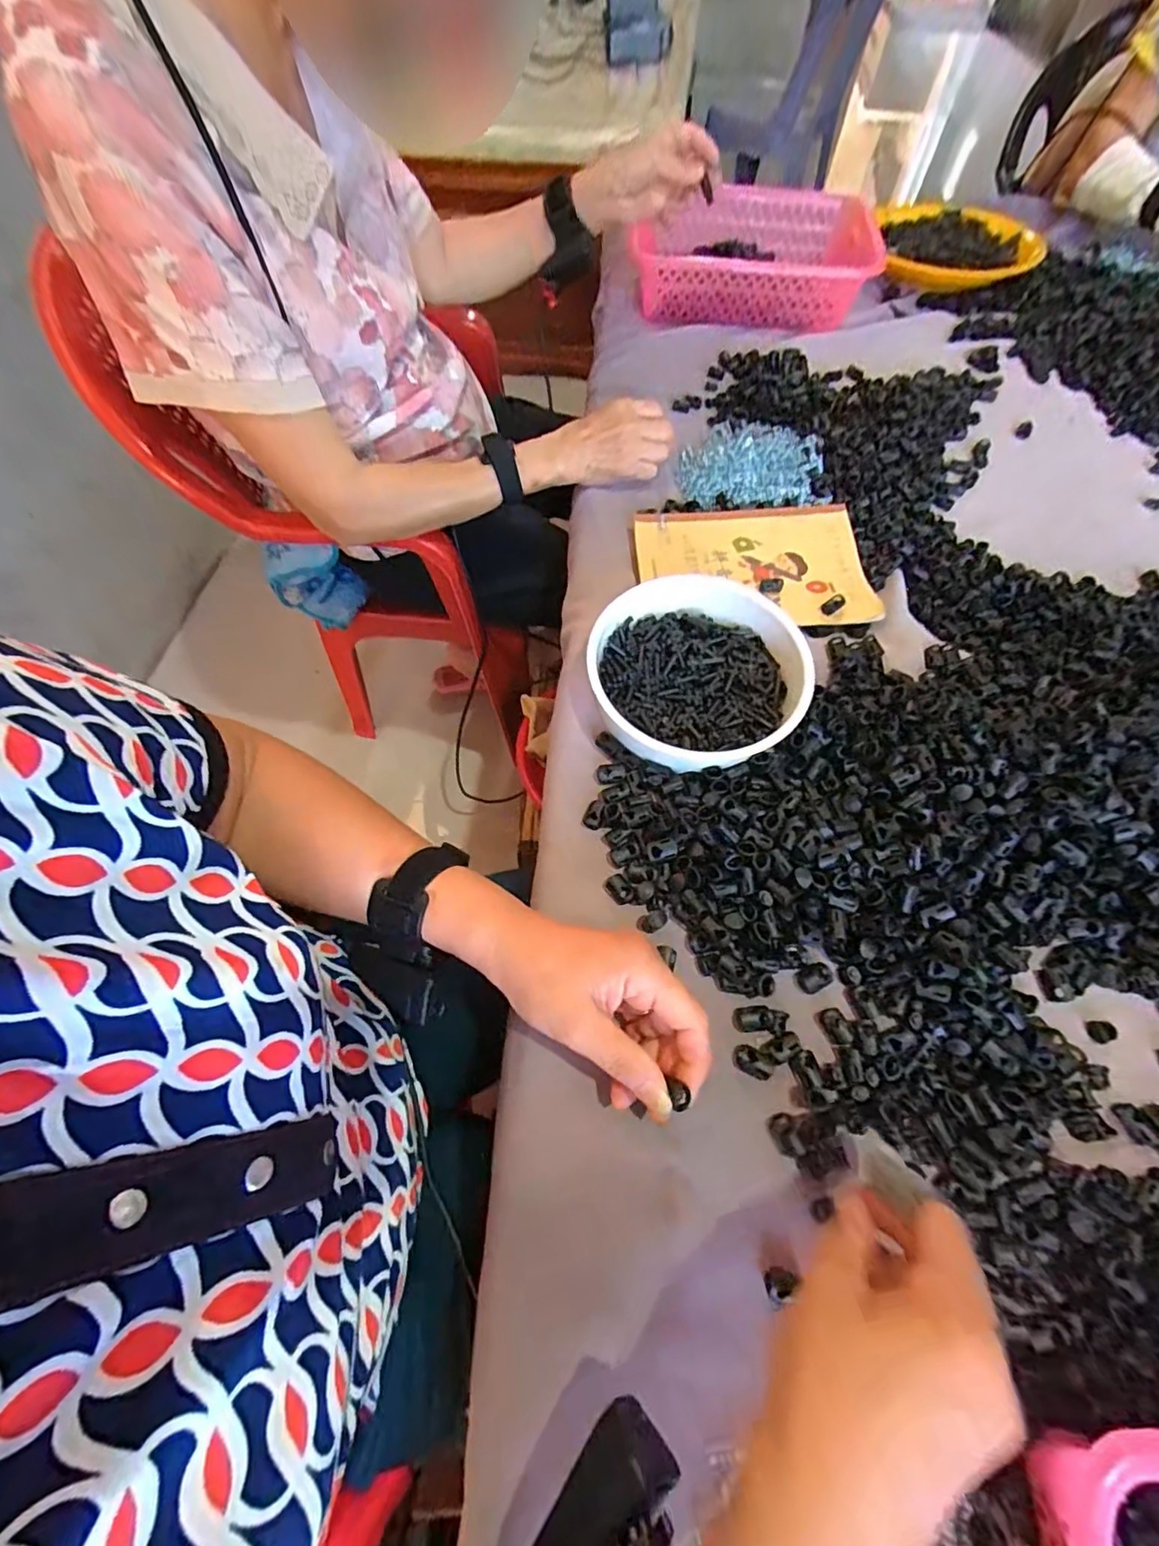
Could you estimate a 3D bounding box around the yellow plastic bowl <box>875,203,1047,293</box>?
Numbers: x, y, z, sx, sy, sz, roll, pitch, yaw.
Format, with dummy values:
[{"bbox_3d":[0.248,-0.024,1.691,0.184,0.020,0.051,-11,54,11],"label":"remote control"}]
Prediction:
[{"bbox_3d":[0.511,-0.748,0.753,0.204,0.052,0.216,0,64,0],"label":"yellow plastic bowl"}]

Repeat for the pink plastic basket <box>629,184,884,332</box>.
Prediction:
[{"bbox_3d":[0.219,-0.668,0.701,0.279,0.070,0.209,4,65,2],"label":"pink plastic basket"}]

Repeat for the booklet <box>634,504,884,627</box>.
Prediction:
[{"bbox_3d":[0.160,-0.194,0.514,0.206,0.010,0.141,-2,67,1],"label":"booklet"}]

